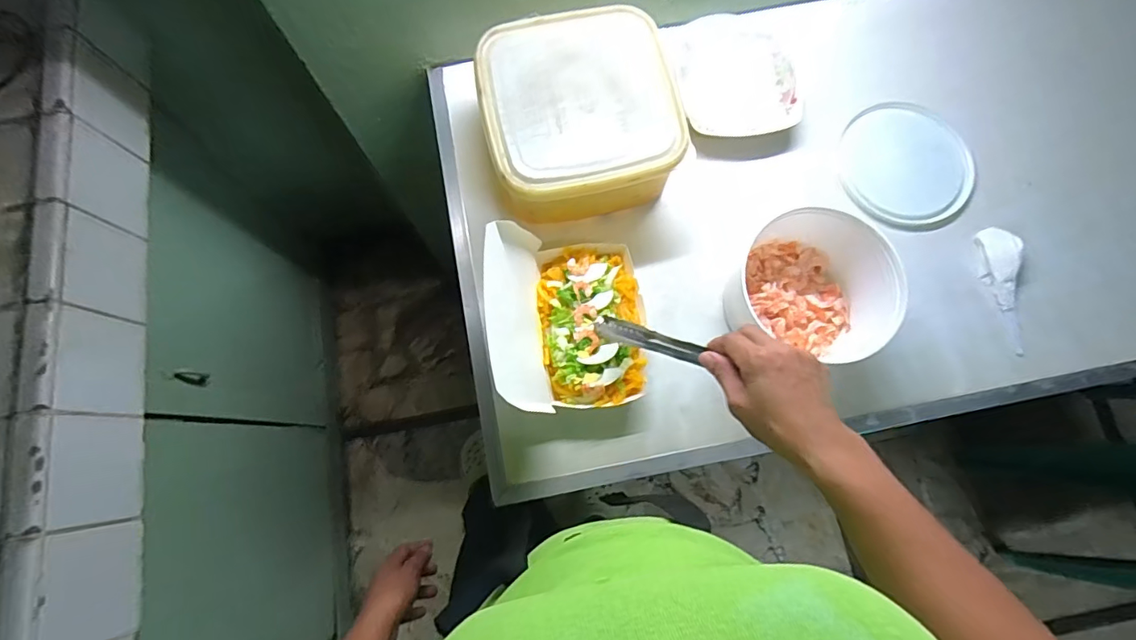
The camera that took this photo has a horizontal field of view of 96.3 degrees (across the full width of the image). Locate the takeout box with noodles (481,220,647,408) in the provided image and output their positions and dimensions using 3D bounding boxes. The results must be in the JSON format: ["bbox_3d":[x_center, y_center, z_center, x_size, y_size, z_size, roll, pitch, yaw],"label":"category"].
[{"bbox_3d":[0.004,-0.005,0.516,0.156,0.115,0.179,-8,77,-3],"label":"takeout box with noodles"}]

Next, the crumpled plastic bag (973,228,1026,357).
[{"bbox_3d":[0.506,-0.037,0.592,0.036,0.023,0.148,5,77,0],"label":"crumpled plastic bag"}]

